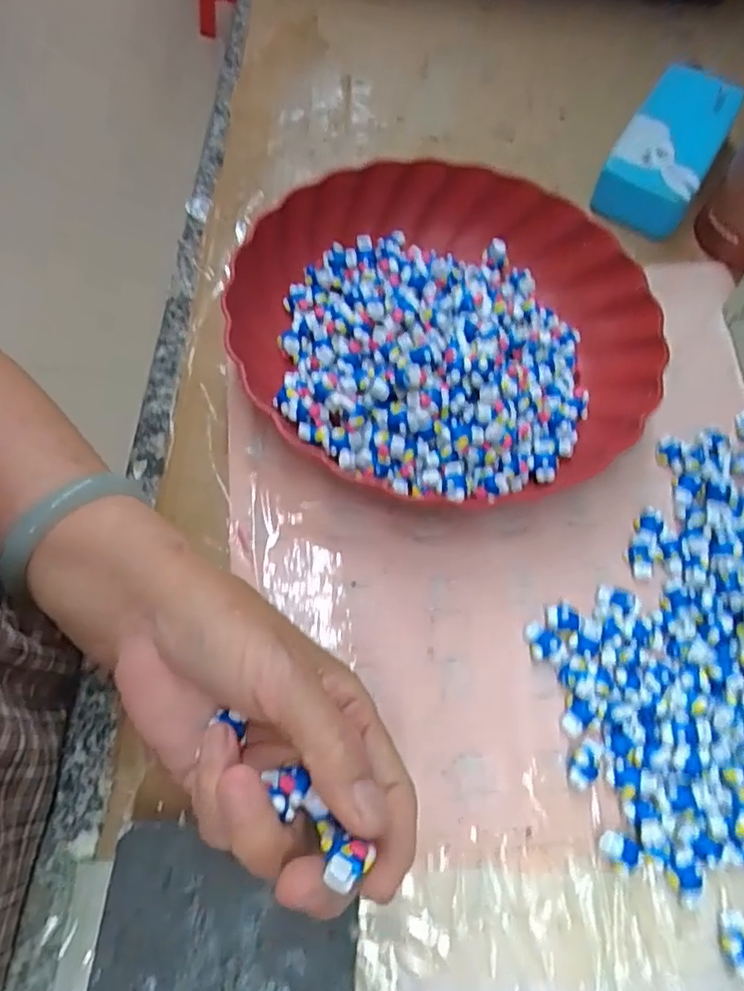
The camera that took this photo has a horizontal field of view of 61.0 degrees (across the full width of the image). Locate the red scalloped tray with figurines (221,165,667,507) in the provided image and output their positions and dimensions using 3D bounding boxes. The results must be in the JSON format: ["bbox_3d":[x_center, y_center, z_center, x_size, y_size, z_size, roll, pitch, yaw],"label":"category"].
[{"bbox_3d":[0.047,-0.105,0.383,0.244,0.044,0.244,-30,68,-16],"label":"red scalloped tray with figurines"}]

